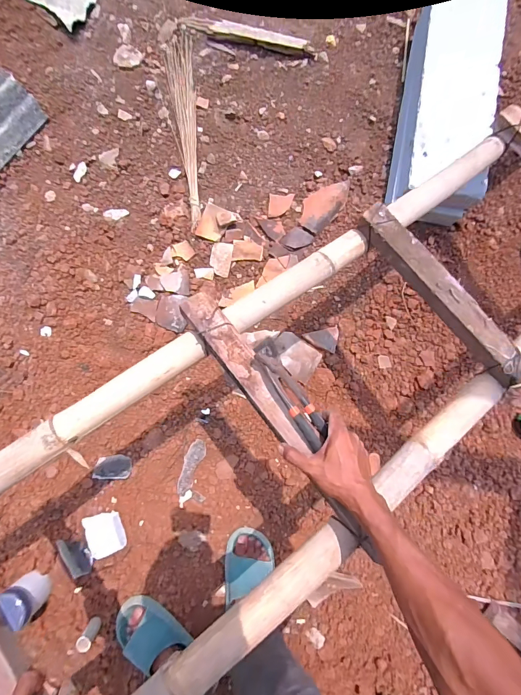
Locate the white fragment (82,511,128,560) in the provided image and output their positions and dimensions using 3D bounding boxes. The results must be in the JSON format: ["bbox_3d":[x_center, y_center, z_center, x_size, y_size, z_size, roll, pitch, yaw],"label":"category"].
[{"bbox_3d":[-0.401,0.483,0.925,0.091,0.035,0.111,-18,86,-5],"label":"white fragment"}]

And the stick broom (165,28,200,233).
[{"bbox_3d":[-0.226,-0.636,1.031,0.079,0.024,0.577,-3,85,-3],"label":"stick broom"}]

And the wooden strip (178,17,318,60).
[{"bbox_3d":[-0.035,-0.917,1.047,0.399,0.017,0.050,10,104,-1],"label":"wooden strip"}]

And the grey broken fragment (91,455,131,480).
[{"bbox_3d":[-0.398,0.323,0.958,0.104,0.018,0.062,-3,85,-3],"label":"grey broken fragment"}]

